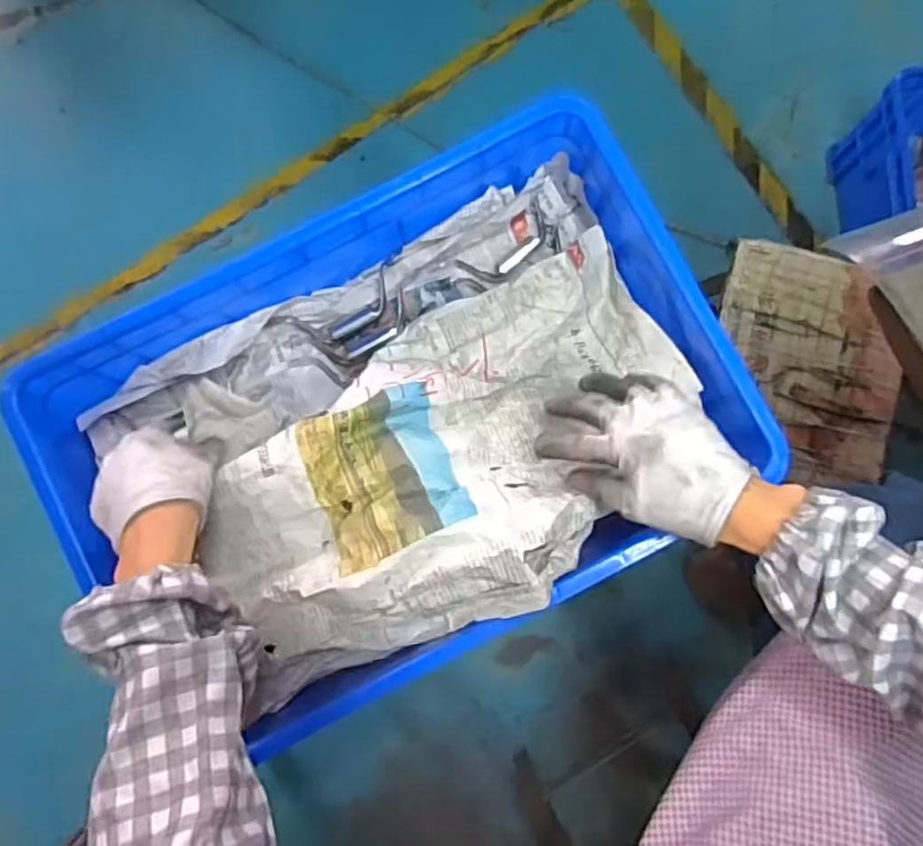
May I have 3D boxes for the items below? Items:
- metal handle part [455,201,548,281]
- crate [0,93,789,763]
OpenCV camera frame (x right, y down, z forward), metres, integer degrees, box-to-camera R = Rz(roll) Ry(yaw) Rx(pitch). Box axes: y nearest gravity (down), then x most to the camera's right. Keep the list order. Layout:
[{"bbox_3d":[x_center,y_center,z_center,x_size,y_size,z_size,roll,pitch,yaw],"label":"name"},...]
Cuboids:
[{"bbox_3d":[0.043,-0.164,0.645,0.093,0.013,0.037,-42,85,-2],"label":"metal handle part"},{"bbox_3d":[-0.052,0.003,0.569,0.505,0.136,0.337,-27,85,0],"label":"crate"}]

